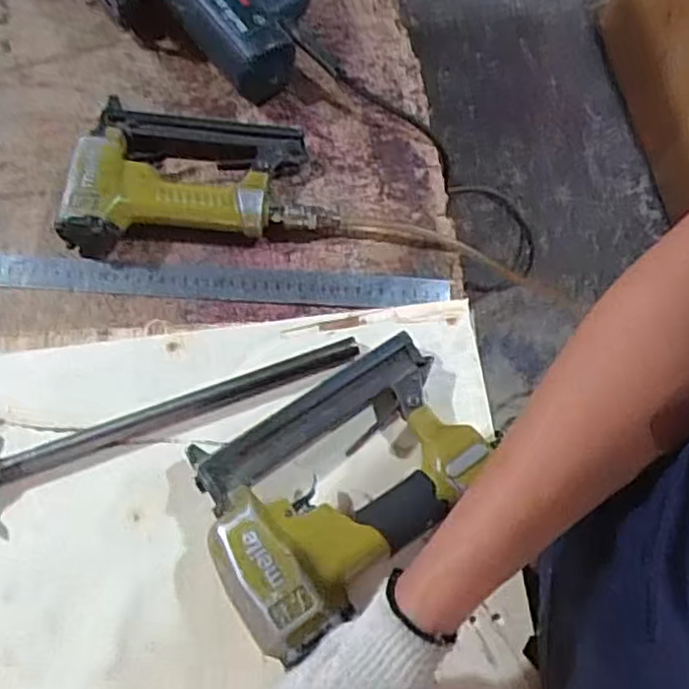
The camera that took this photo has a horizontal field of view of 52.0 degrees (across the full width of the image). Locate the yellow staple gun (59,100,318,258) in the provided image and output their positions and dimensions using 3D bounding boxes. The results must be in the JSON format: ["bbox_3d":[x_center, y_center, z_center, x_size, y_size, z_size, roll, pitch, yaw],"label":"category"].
[{"bbox_3d":[-0.136,-0.153,0.614,0.199,0.041,0.132,-2,73,-3],"label":"yellow staple gun"}]

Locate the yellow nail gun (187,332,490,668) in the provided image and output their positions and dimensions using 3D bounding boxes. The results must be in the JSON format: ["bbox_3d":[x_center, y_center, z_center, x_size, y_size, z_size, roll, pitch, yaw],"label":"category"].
[{"bbox_3d":[-0.001,0.097,0.495,0.204,0.061,0.151,-30,76,-11],"label":"yellow nail gun"}]

